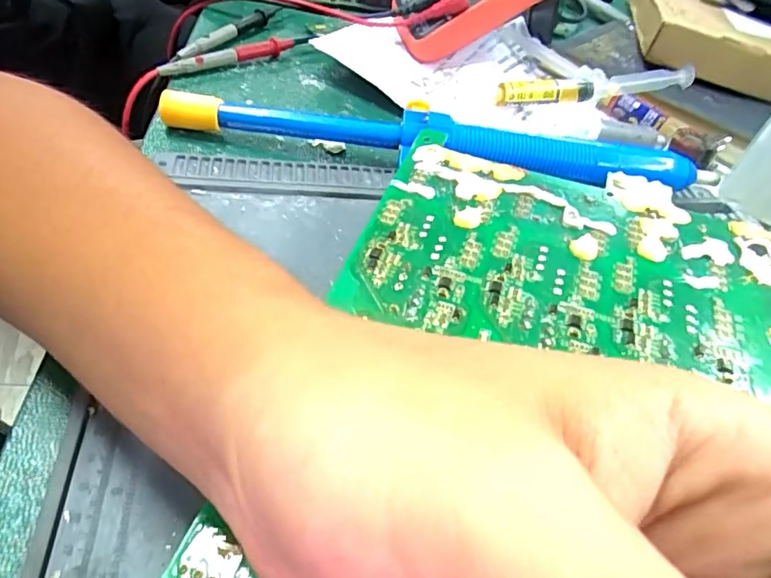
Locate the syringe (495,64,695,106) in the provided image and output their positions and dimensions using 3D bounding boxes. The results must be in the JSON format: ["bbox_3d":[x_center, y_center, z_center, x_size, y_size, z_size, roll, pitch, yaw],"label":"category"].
[{"bbox_3d":[0.155,-0.152,0.398,0.163,0.018,0.022,-9,51,-18],"label":"syringe"}]

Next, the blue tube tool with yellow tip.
[{"bbox_3d":[0.035,-0.087,0.315,0.320,0.022,0.024,9,48,-2],"label":"blue tube tool with yellow tip"}]

